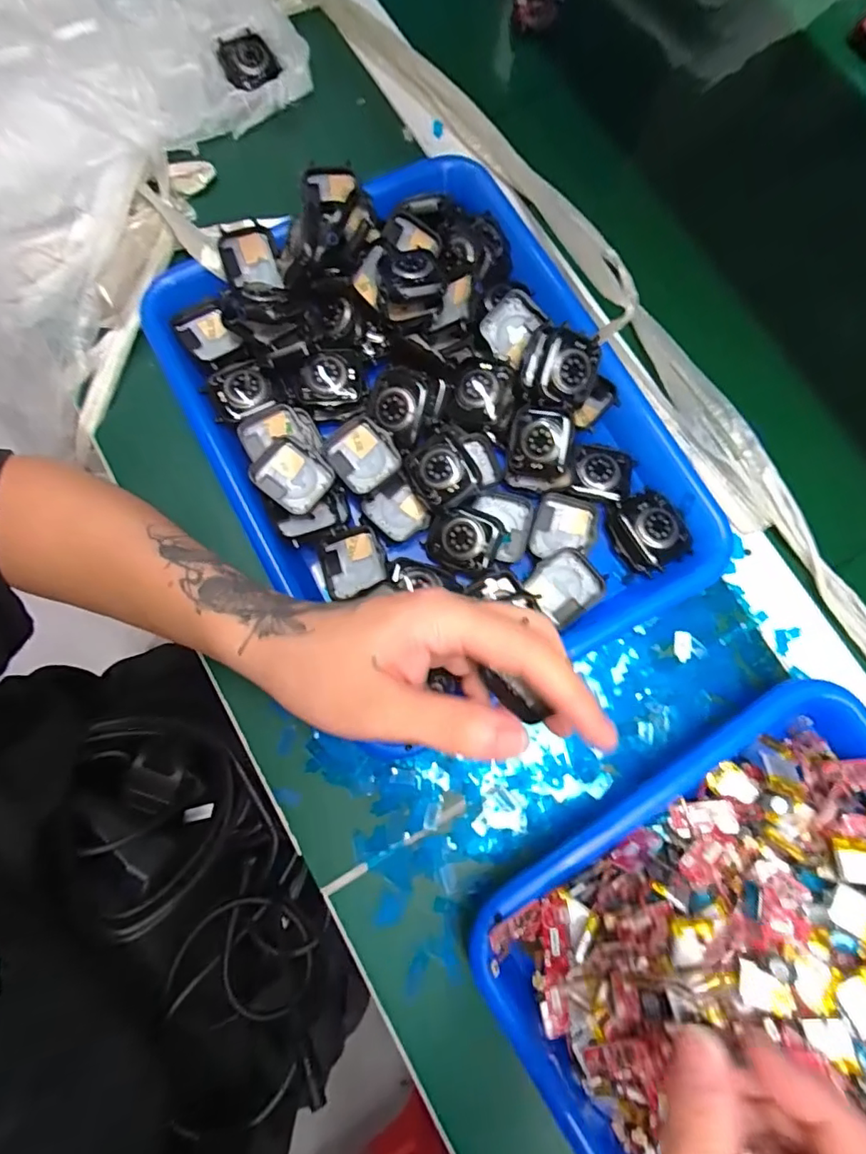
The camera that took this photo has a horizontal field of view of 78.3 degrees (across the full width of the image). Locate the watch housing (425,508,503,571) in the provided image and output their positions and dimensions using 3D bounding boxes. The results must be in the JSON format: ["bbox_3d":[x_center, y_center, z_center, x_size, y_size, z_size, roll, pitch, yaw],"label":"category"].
[{"bbox_3d":[0.019,-0.022,0.315,0.040,0.008,0.034,21,79,4],"label":"watch housing"}]

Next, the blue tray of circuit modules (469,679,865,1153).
[{"bbox_3d":[0.201,0.241,0.249,0.247,0.061,0.319,-35,80,-7],"label":"blue tray of circuit modules"}]

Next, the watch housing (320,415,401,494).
[{"bbox_3d":[-0.044,-0.074,0.324,0.038,0.013,0.042,-32,80,-6],"label":"watch housing"}]

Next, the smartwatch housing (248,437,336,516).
[{"bbox_3d":[-0.083,-0.060,0.316,0.040,0.012,0.035,36,80,7],"label":"smartwatch housing"}]

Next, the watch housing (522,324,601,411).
[{"bbox_3d":[0.077,-0.126,0.322,0.043,0.016,0.045,16,99,-12],"label":"watch housing"}]

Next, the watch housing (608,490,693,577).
[{"bbox_3d":[0.131,-0.027,0.324,0.038,0.020,0.046,-30,80,-6],"label":"watch housing"}]

